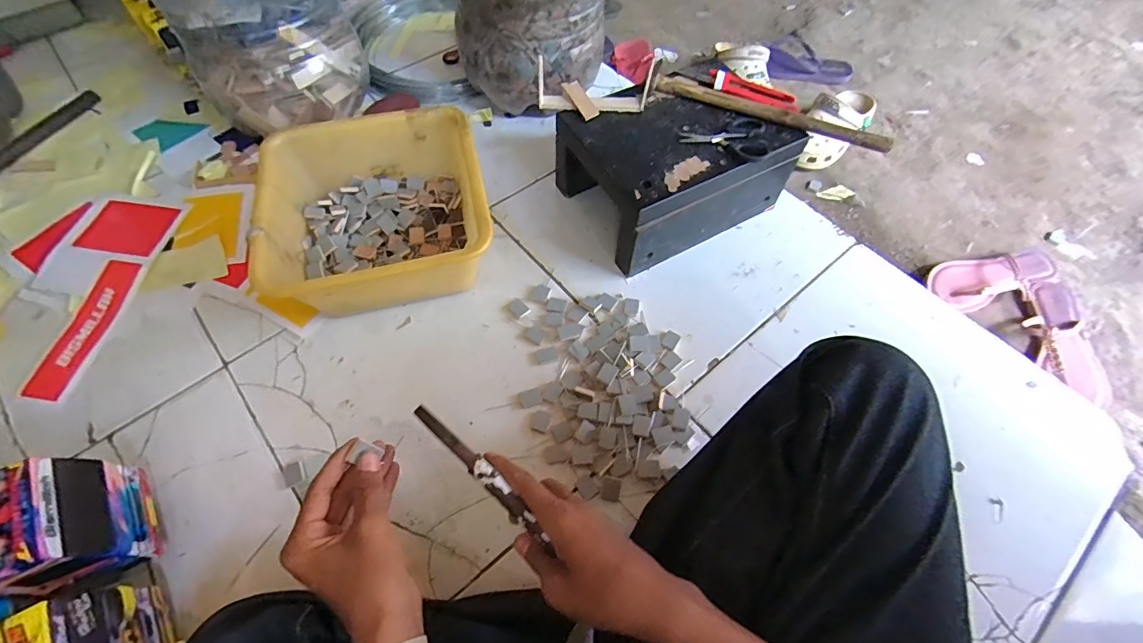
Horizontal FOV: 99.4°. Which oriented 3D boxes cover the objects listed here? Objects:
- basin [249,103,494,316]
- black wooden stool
[{"bbox_3d":[-0.245,-0.138,0.643,0.259,0.124,0.261,-10,61,-6],"label":"basin"},{"bbox_3d":[0.151,-0.226,0.695,0.278,0.137,0.204,-26,64,-14],"label":"black wooden stool"}]

